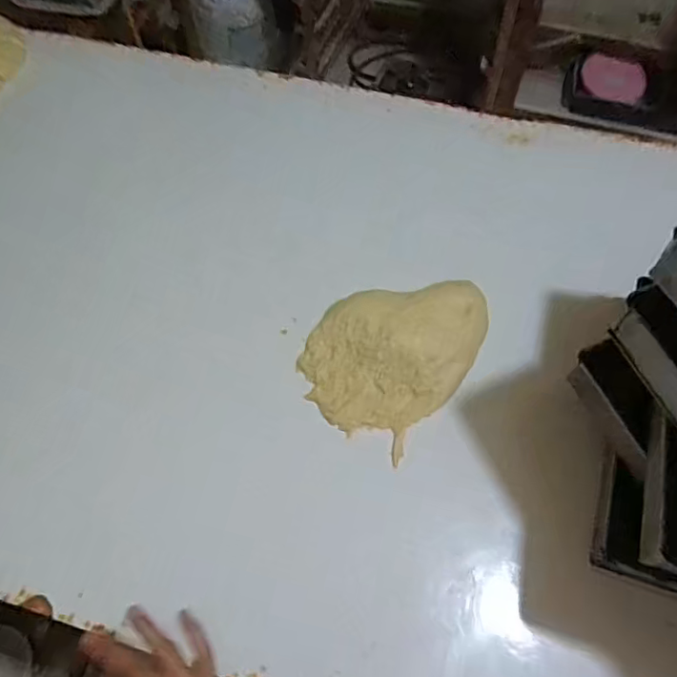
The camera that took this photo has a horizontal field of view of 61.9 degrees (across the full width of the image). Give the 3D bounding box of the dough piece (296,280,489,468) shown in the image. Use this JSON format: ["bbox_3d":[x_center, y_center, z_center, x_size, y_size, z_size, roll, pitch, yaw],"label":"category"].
[{"bbox_3d":[0.084,0.006,0.805,0.207,0.053,0.277,37,67,19],"label":"dough piece"}]

